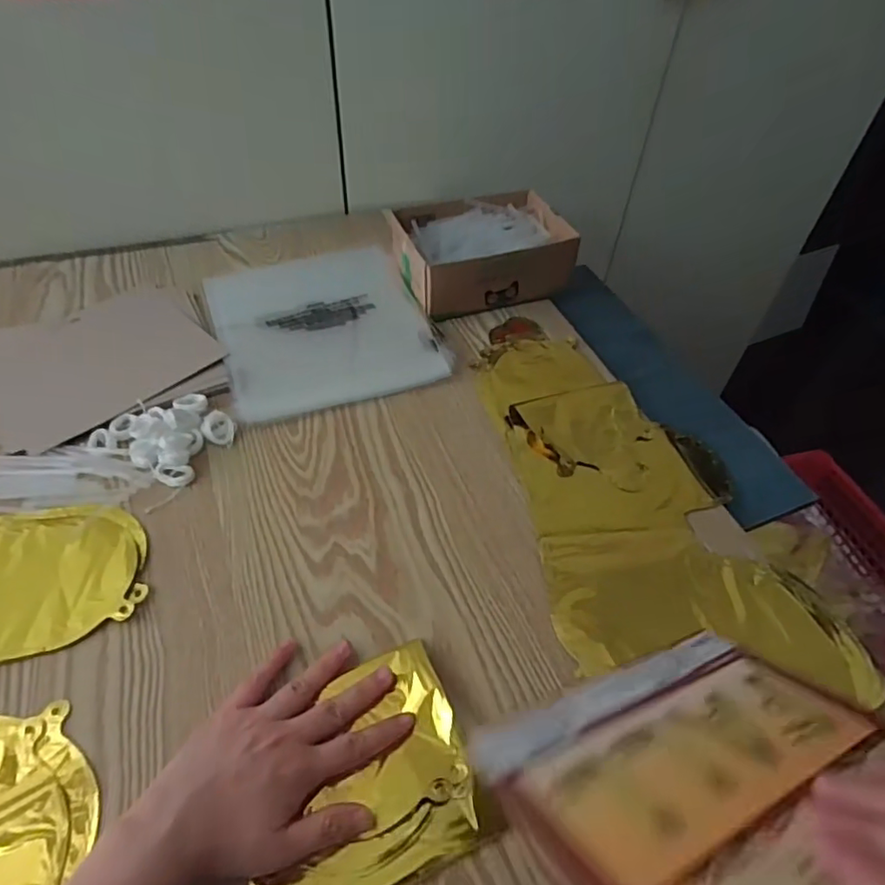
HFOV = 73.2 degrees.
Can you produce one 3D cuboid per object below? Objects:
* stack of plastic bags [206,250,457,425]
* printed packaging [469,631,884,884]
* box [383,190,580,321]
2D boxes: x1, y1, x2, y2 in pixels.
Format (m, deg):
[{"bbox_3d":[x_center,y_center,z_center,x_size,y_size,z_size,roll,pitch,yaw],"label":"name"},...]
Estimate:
[{"bbox_3d":[-0.127,-0.127,0.632,0.206,0.015,0.229,-16,52,-16],"label":"stack of plastic bags"},{"bbox_3d":[0.126,0.152,0.278,0.188,0.009,0.156,-11,17,-31],"label":"printed packaging"},{"bbox_3d":[0.043,-0.219,0.685,0.189,0.063,0.146,-16,52,-17],"label":"box"}]

